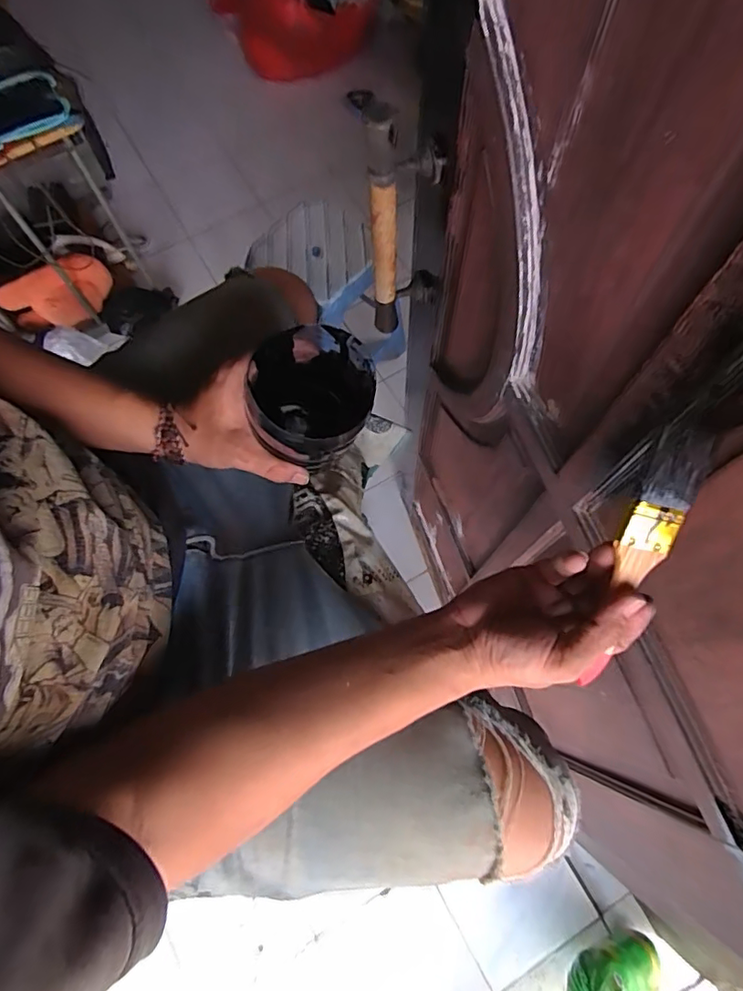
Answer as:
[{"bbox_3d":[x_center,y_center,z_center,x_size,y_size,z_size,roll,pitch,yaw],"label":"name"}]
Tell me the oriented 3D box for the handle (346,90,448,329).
[{"bbox_3d":[0.032,-0.292,0.586,0.090,0.302,0.034,-15,71,-3],"label":"handle"}]

